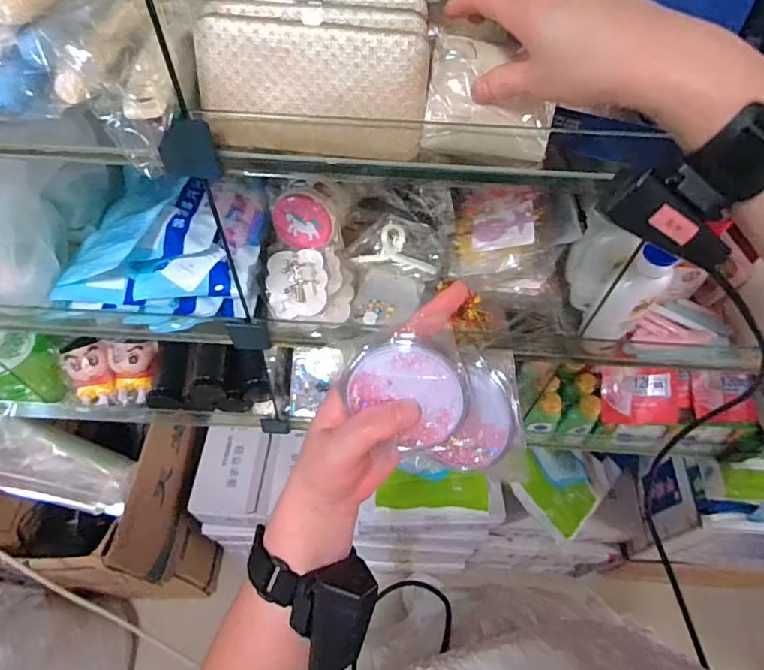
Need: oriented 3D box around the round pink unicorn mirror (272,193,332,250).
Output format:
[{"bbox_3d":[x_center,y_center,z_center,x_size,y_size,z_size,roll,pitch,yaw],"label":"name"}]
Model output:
[{"bbox_3d":[-0.091,-0.131,0.592,0.066,0.064,0.012,15,37,9],"label":"round pink unicorn mirror"}]

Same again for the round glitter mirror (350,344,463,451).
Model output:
[{"bbox_3d":[0.015,0.033,0.293,0.065,0.059,0.011,50,20,-12],"label":"round glitter mirror"}]

